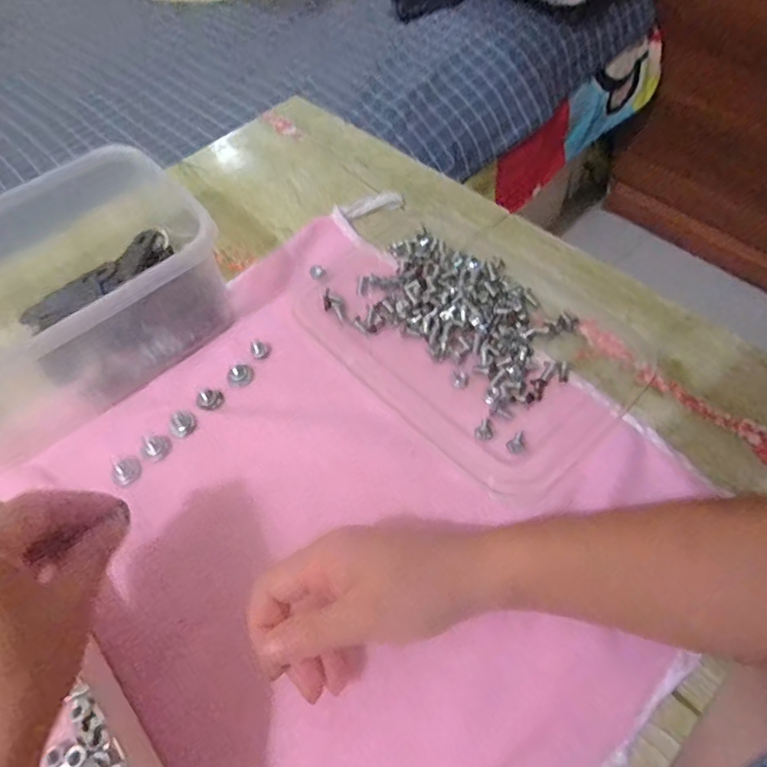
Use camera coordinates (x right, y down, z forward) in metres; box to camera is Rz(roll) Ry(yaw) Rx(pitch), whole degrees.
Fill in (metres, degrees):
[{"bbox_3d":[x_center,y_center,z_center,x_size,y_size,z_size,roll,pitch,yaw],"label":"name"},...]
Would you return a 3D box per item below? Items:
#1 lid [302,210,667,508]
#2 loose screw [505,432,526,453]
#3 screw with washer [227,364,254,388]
[{"bbox_3d":[0.056,-0.040,0.393,0.160,0.024,0.236,-40,63,-20],"label":"lid"},{"bbox_3d":[0.083,0.036,0.334,0.016,0.007,0.010,-39,63,-20],"label":"loose screw"},{"bbox_3d":[-0.101,-0.006,0.384,0.018,0.005,0.016,-30,60,-15],"label":"screw with washer"}]

